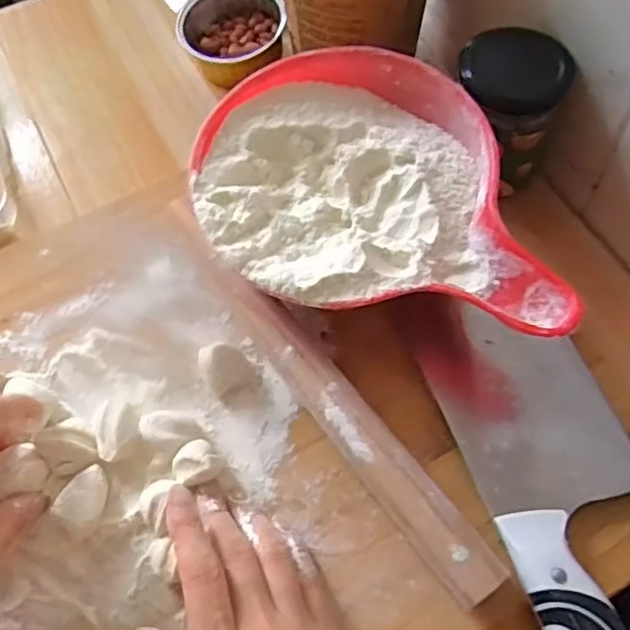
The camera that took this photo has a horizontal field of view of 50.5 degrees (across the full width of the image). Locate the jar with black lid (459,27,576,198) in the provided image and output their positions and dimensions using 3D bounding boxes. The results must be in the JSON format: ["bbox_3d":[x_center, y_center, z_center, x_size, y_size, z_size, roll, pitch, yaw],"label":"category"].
[{"bbox_3d":[0.119,-0.124,0.413,0.053,0.080,0.065,-30,64,-13],"label":"jar with black lid"}]

